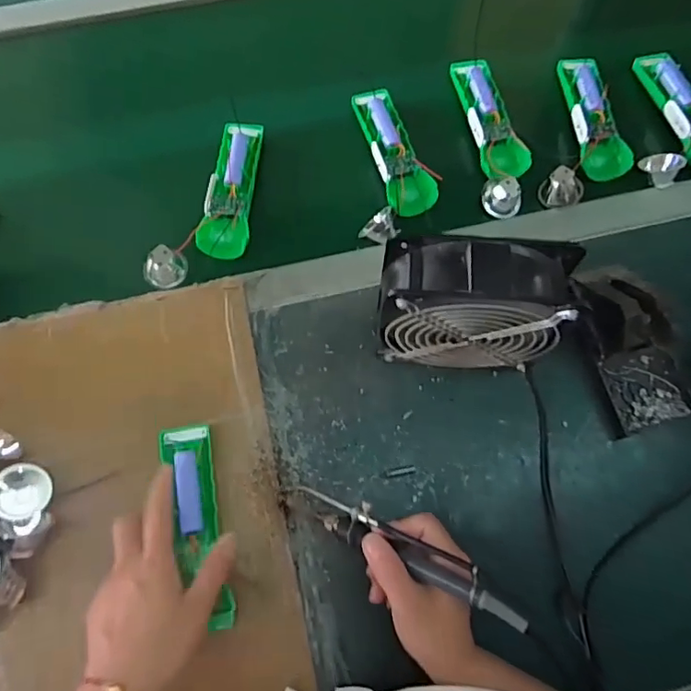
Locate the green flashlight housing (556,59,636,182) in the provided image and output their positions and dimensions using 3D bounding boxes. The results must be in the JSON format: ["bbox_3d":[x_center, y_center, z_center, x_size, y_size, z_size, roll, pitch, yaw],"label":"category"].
[{"bbox_3d":[0.273,-0.257,0.607,0.041,0.022,0.162,-3,70,-1],"label":"green flashlight housing"}]

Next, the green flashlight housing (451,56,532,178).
[{"bbox_3d":[0.157,-0.253,0.616,0.046,0.029,0.164,-13,70,-4],"label":"green flashlight housing"}]

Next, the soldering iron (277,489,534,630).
[{"bbox_3d":[0.034,0.142,0.392,0.192,0.014,0.026,21,70,29],"label":"soldering iron"}]

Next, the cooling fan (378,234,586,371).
[{"bbox_3d":[0.102,-0.033,0.464,0.143,0.145,0.067,3,70,2],"label":"cooling fan"}]

